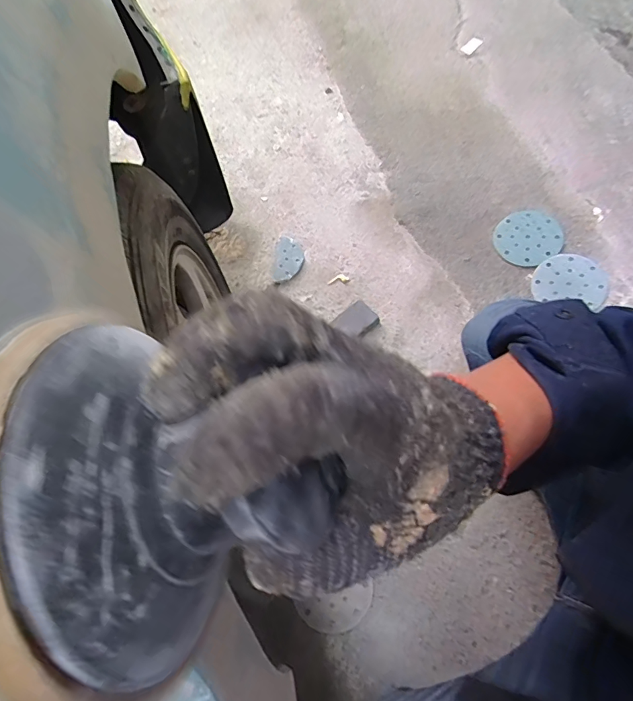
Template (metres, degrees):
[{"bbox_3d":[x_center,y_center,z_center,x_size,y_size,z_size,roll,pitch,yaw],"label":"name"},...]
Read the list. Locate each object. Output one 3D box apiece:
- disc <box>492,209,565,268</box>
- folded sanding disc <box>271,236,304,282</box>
[{"bbox_3d":[0.506,-0.271,1.005,0.151,0.009,0.142,-5,65,10],"label":"disc"},{"bbox_3d":[-0.073,-0.236,1.087,0.074,0.011,0.129,7,65,7],"label":"folded sanding disc"}]

